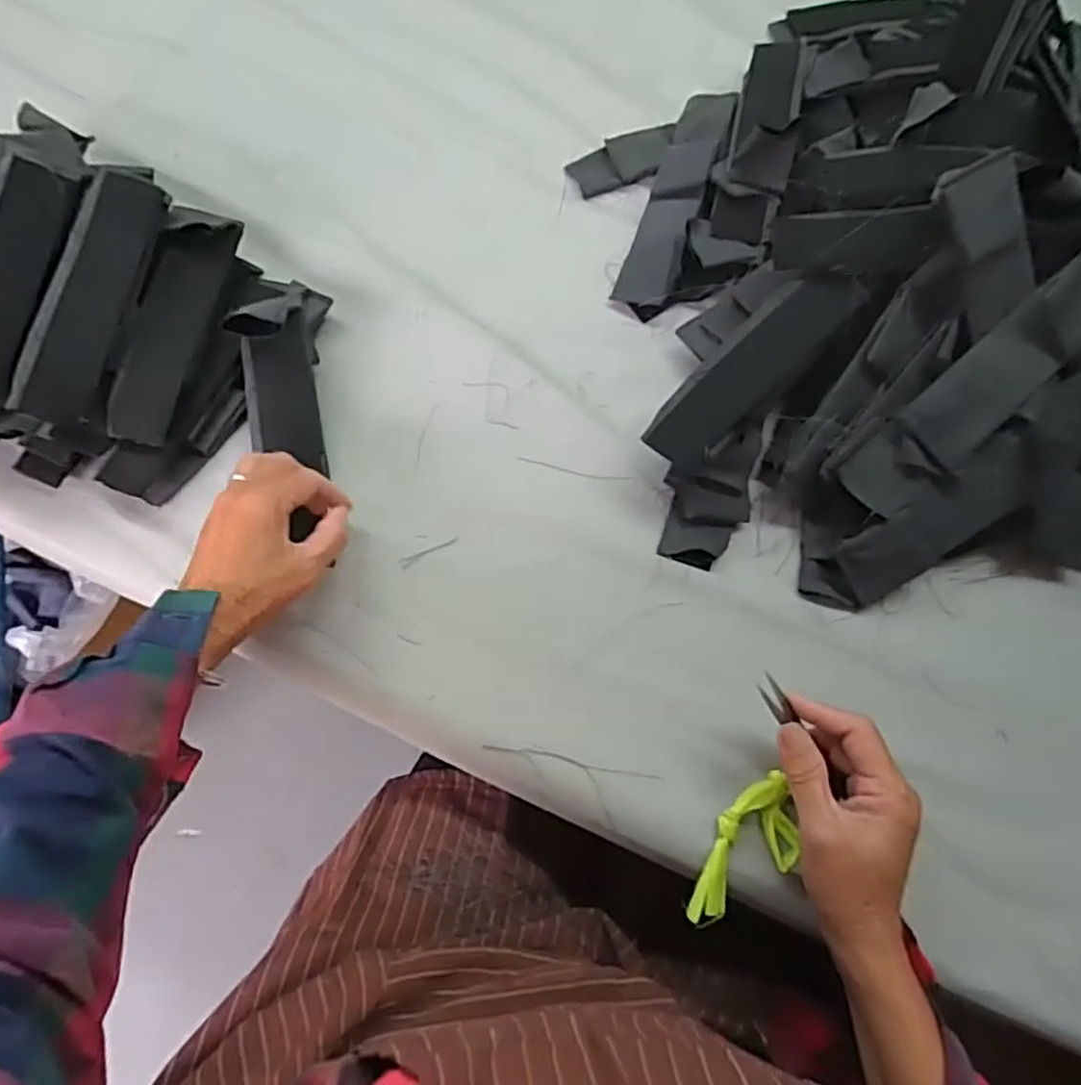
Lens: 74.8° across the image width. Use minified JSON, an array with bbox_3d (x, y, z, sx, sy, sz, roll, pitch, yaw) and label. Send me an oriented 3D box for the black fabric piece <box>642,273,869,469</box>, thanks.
[{"bbox_3d":[0.137,-0.116,0.457,0.162,0.017,0.047,-43,75,-1],"label":"black fabric piece"}]

